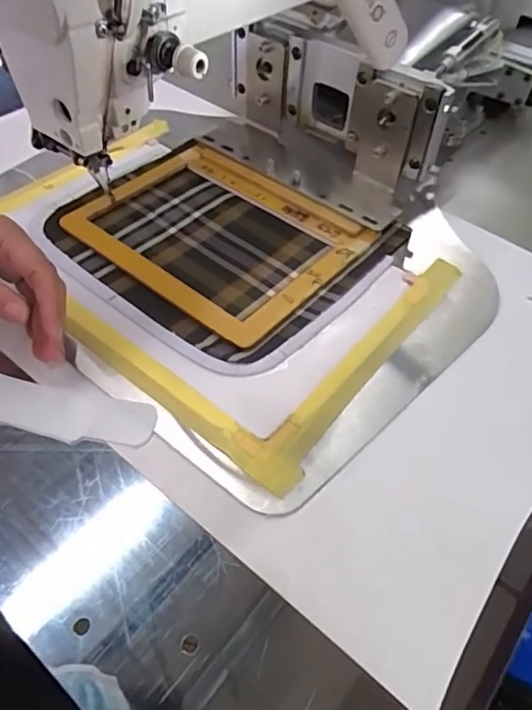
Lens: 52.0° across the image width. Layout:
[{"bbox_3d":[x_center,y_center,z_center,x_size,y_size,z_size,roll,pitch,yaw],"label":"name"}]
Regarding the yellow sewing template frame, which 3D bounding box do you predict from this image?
[{"bbox_3d":[-0.045,-0.109,0.469,0.229,0.011,0.169,33,57,22],"label":"yellow sewing template frame"}]

